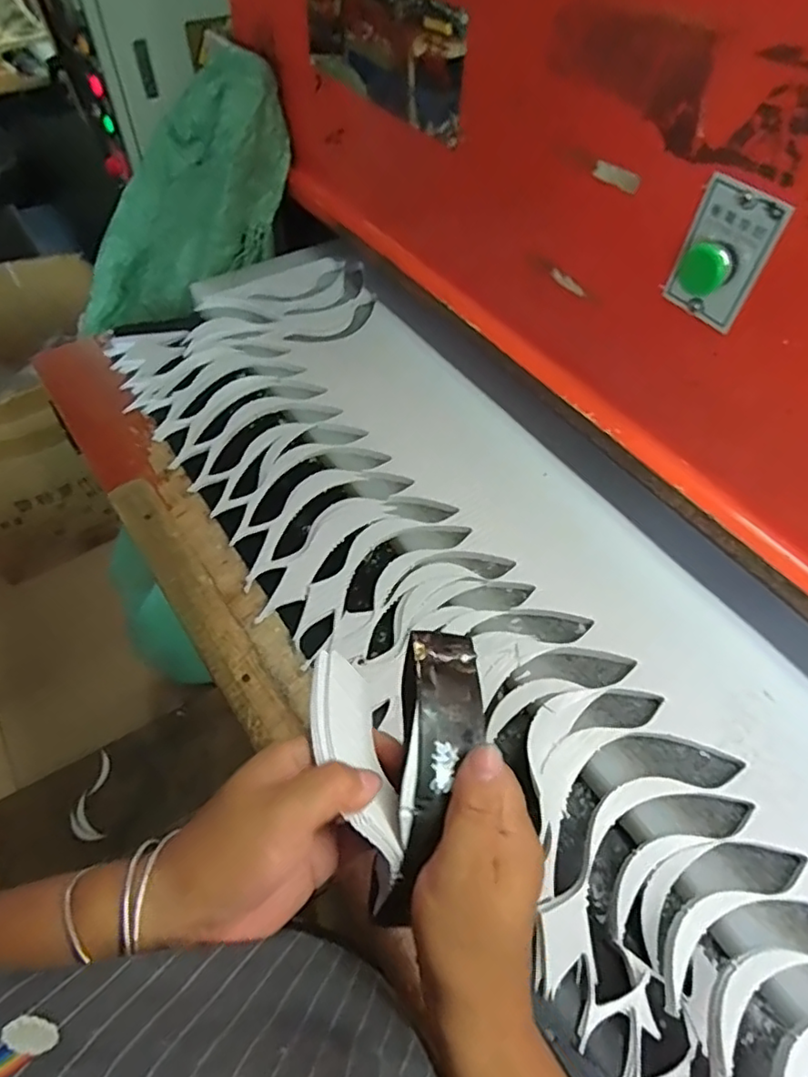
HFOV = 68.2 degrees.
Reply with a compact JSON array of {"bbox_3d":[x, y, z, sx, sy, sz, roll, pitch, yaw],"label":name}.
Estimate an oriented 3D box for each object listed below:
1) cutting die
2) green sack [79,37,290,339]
[{"bbox_3d":[0.013,0.114,0.303,0.044,0.024,0.139,13,65,6],"label":"cutting die"},{"bbox_3d":[-0.371,-0.480,0.901,0.522,0.224,0.221,-2,44,41],"label":"green sack"}]

